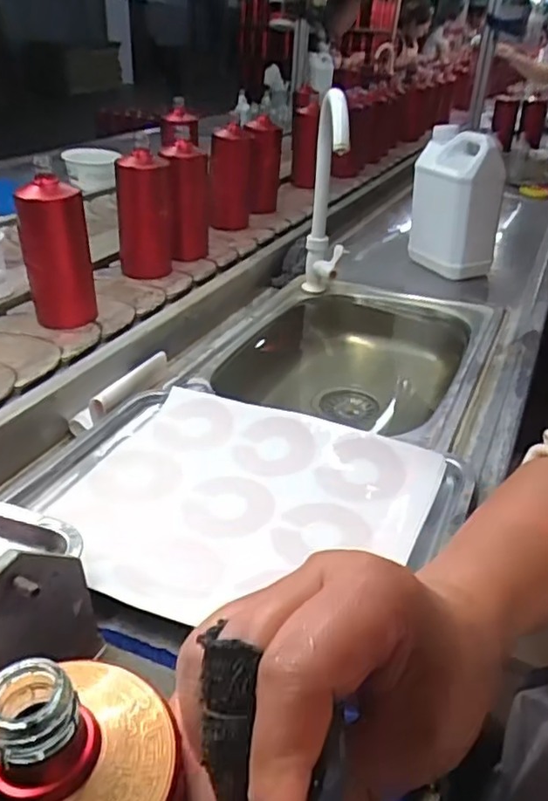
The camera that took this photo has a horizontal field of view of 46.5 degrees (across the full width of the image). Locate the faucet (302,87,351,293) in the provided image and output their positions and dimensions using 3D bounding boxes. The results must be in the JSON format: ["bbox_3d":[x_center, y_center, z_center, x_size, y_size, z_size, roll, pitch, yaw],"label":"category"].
[{"bbox_3d":[0.081,-0.291,0.936,0.053,0.308,0.097,3,51,-1],"label":"faucet"}]

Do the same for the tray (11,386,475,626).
[{"bbox_3d":[-0.034,0.090,0.570,0.359,0.033,0.281,16,33,20],"label":"tray"}]

